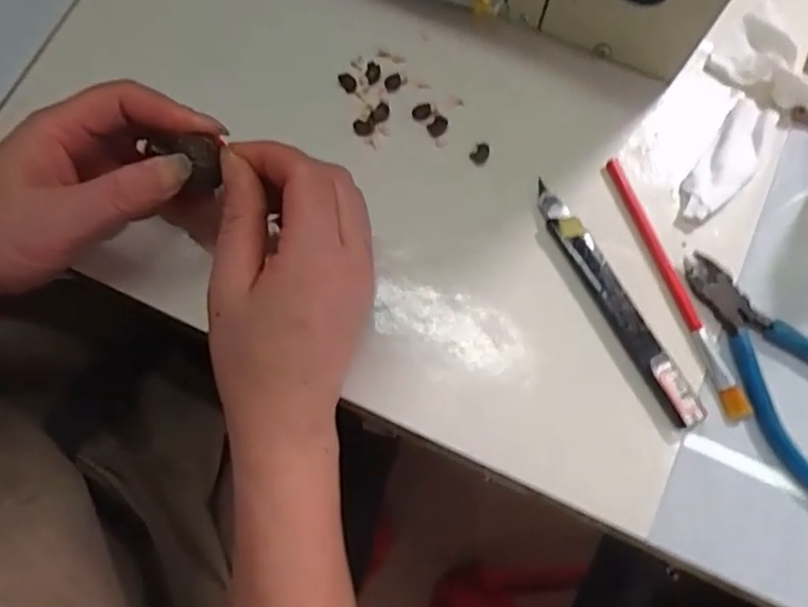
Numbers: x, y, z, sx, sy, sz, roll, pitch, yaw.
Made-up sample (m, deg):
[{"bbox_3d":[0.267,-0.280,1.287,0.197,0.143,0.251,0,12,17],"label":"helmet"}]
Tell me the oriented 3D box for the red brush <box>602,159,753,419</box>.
[{"bbox_3d":[0.139,-0.010,0.344,0.010,0.007,0.145,-20,75,-6],"label":"red brush"}]

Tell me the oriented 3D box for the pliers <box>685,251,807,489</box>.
[{"bbox_3d":[0.185,0.029,0.332,0.057,0.009,0.126,-33,77,-10],"label":"pliers"}]

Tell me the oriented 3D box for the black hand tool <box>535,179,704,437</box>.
[{"bbox_3d":[0.107,-0.002,0.340,0.014,0.014,0.140,-27,76,-8],"label":"black hand tool"}]

